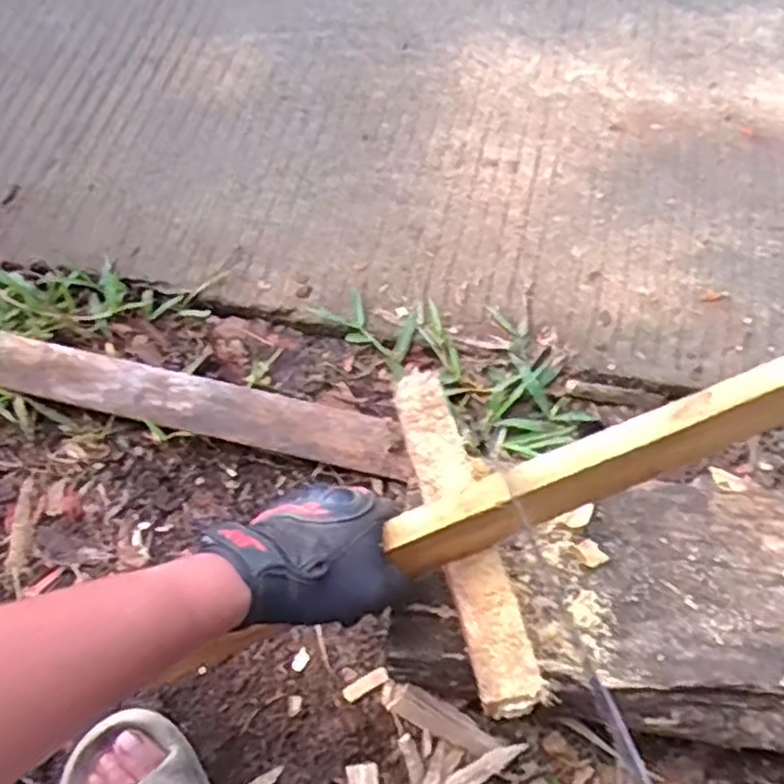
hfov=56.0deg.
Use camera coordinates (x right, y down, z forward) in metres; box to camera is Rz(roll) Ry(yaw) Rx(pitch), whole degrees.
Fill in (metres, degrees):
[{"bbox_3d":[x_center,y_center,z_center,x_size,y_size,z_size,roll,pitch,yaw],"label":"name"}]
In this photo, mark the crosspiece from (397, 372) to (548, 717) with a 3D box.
[{"bbox_3d":[0.055,0.101,0.563,0.048,0.022,0.267,-14,61,-2],"label":"crosspiece"}]

